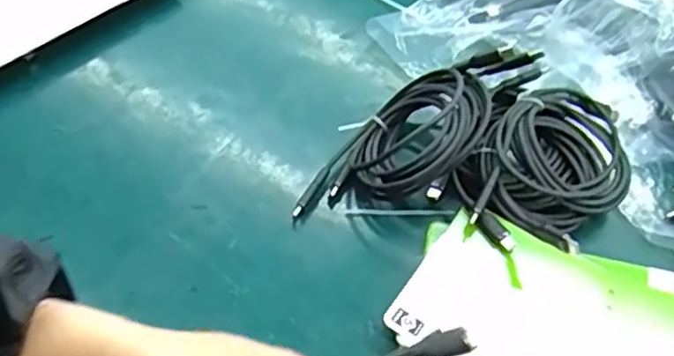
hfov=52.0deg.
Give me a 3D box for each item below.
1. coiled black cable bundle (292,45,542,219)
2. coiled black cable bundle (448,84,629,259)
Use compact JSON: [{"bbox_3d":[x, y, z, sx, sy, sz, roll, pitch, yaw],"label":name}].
[{"bbox_3d":[0.054,-0.026,0.451,0.186,0.049,0.070,-35,62,-7],"label":"coiled black cable bundle"},{"bbox_3d":[0.132,-0.007,0.436,0.090,0.038,0.128,38,62,22],"label":"coiled black cable bundle"}]

